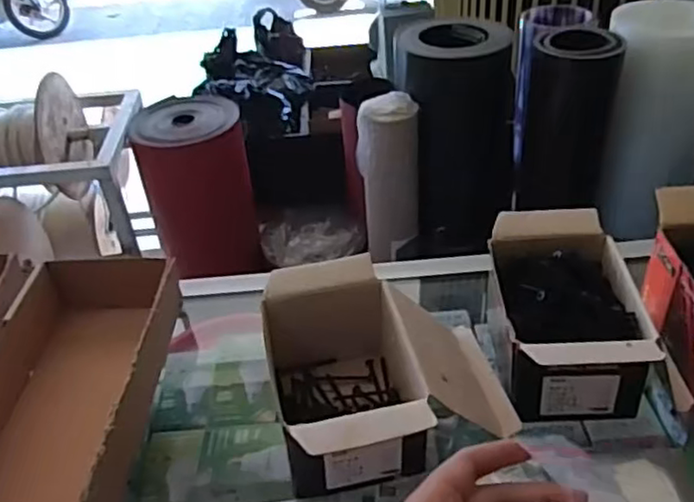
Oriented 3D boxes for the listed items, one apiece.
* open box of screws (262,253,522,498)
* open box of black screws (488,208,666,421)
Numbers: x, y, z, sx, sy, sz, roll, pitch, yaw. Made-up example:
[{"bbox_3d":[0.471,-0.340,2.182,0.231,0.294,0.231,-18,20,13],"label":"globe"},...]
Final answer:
[{"bbox_3d":[0.030,0.084,0.454,0.154,0.087,0.160,-9,37,-6],"label":"open box of screws"},{"bbox_3d":[0.157,0.047,0.485,0.092,0.079,0.160,-2,37,3],"label":"open box of black screws"}]

